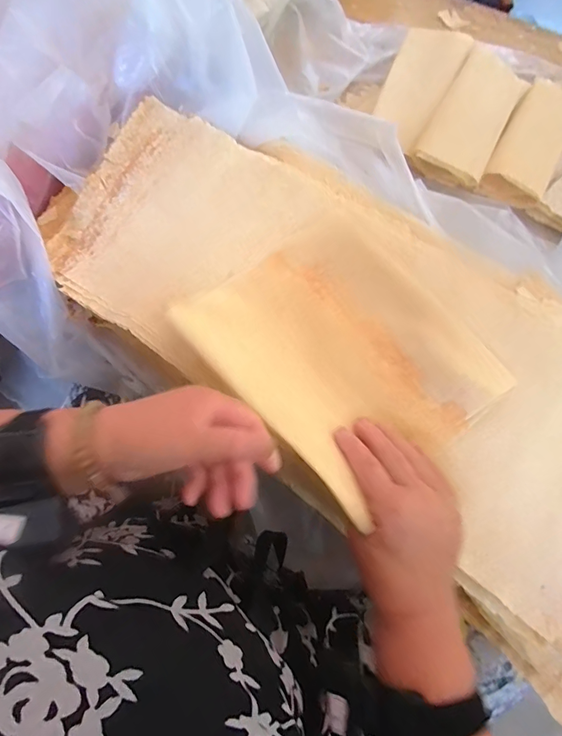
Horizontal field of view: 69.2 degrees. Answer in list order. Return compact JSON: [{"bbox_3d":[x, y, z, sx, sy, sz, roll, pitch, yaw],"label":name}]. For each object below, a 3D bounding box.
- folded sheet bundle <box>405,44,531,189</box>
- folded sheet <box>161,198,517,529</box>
[{"bbox_3d":[0.319,-0.415,0.667,0.112,0.034,0.283,30,75,10],"label":"folded sheet bundle"},{"bbox_3d":[0.062,-0.027,0.391,0.226,0.063,0.263,-39,75,-11],"label":"folded sheet"}]

